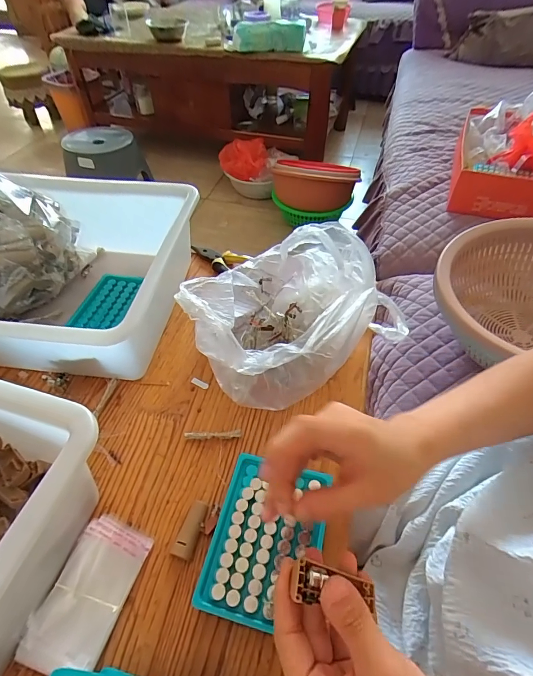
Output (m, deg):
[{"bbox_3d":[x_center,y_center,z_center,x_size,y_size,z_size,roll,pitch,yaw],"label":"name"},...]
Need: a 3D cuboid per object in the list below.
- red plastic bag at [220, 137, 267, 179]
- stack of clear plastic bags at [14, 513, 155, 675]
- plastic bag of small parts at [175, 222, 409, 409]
[{"bbox_3d":[-0.093,-0.799,1.678,0.206,0.111,0.170,-13,50,-11],"label":"red plastic bag"},{"bbox_3d":[-0.149,0.213,0.319,0.062,0.007,0.109,14,50,12],"label":"stack of clear plastic bags"},{"bbox_3d":[0.039,-0.039,0.431,0.231,0.121,0.245,18,52,16],"label":"plastic bag of small parts"}]

